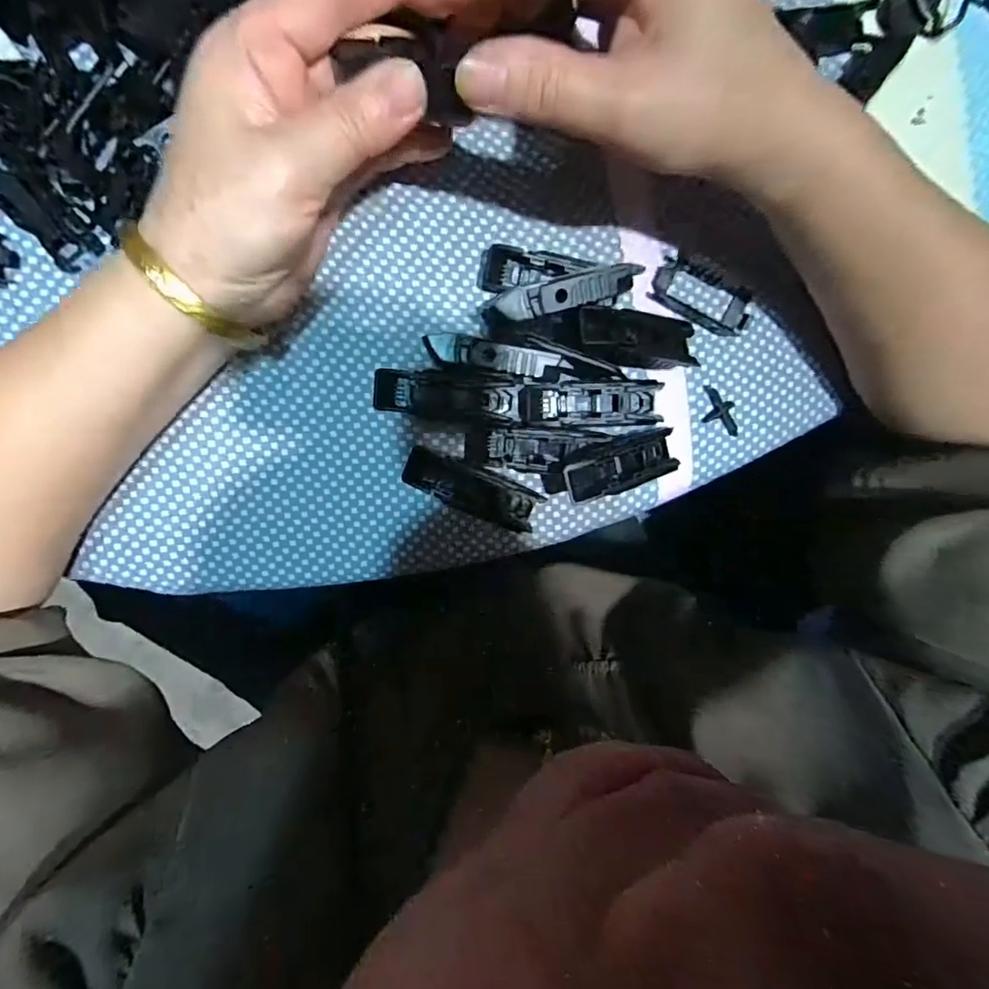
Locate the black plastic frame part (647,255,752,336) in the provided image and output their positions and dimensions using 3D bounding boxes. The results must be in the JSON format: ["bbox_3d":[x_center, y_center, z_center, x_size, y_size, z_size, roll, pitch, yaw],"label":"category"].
[{"bbox_3d":[0.101,-0.096,0.256,0.051,0.004,0.024,24,94,-8],"label":"black plastic frame part"}]

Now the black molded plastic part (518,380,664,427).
[{"bbox_3d":[0.047,-0.043,0.251,0.068,0.010,0.021,-2,98,-6],"label":"black molded plastic part"}]

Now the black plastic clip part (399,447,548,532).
[{"bbox_3d":[-0.011,-0.002,0.255,0.066,0.010,0.023,21,95,-8],"label":"black plastic clip part"}]

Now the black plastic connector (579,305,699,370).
[{"bbox_3d":[0.069,-0.073,0.249,0.061,0.007,0.026,1,97,-19],"label":"black plastic connector"}]

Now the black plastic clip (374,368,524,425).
[{"bbox_3d":[-0.021,-0.047,0.248,0.067,0.007,0.024,6,97,-6],"label":"black plastic clip"}]

